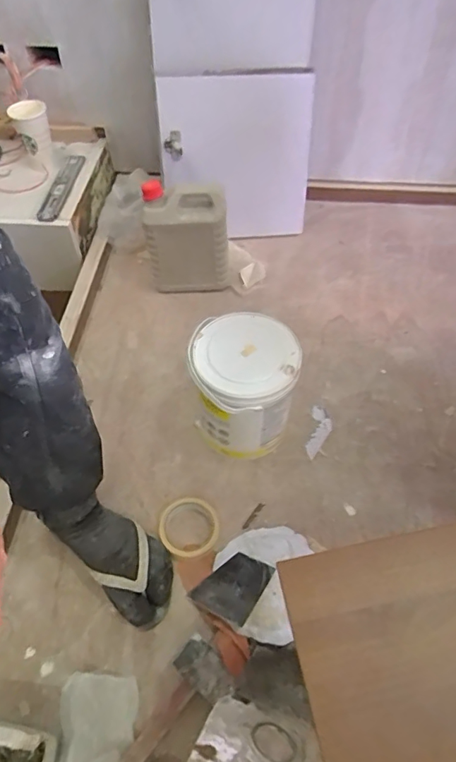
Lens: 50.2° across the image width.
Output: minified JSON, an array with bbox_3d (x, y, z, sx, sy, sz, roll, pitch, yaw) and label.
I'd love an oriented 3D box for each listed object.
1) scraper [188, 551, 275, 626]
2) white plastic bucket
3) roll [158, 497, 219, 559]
[{"bbox_3d":[0.006,0.302,0.726,0.103,0.011,0.094,10,42,40],"label":"scraper"},{"bbox_3d":[0.026,0.016,0.832,0.163,0.207,0.174,0,54,1],"label":"white plastic bucket"},{"bbox_3d":[-0.062,0.237,0.785,0.094,0.034,0.093,0,54,1],"label":"roll"}]

